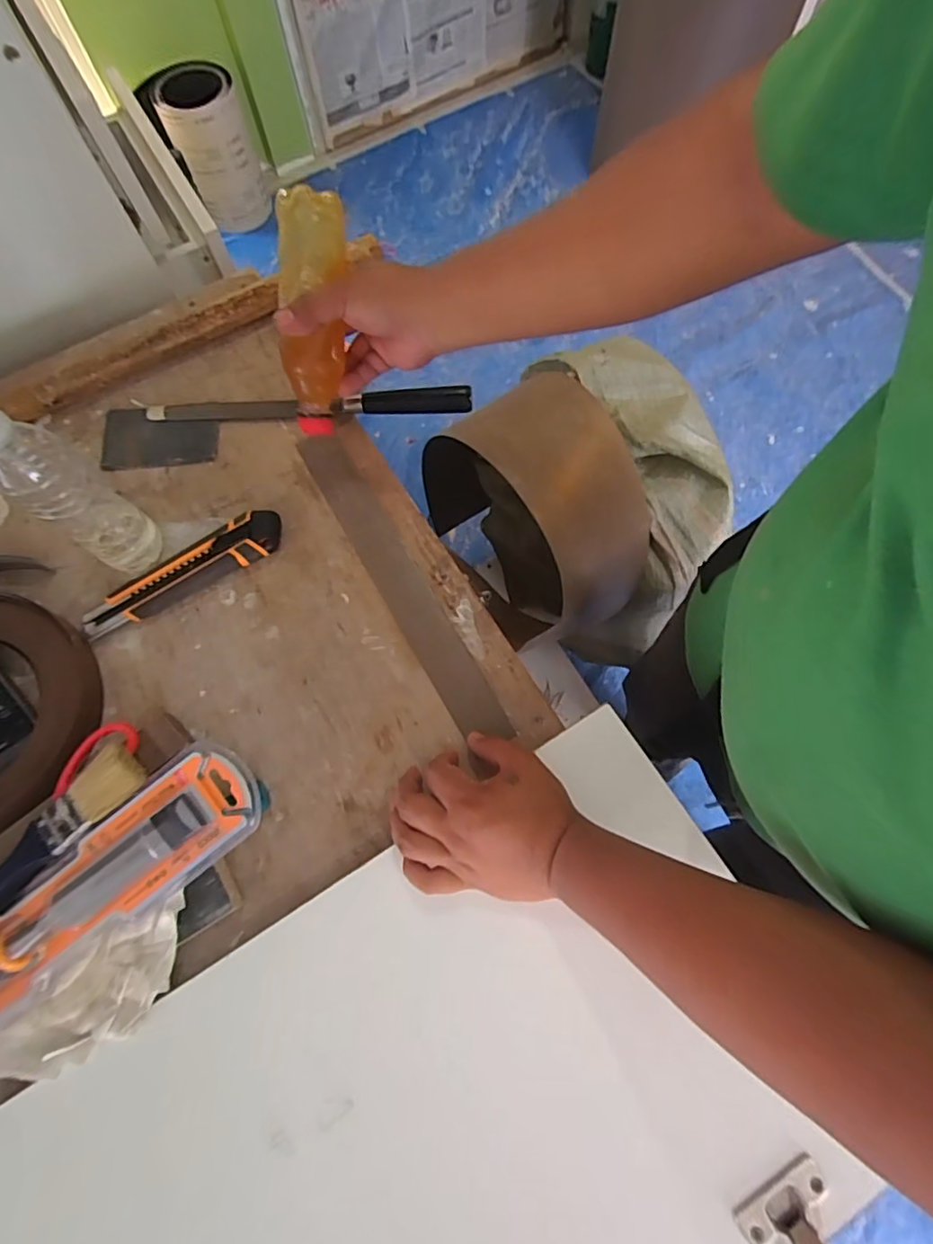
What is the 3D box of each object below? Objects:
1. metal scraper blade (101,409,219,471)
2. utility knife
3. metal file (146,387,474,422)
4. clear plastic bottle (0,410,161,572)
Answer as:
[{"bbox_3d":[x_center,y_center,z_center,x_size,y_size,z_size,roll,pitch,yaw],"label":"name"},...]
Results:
[{"bbox_3d":[-0.308,-0.185,0.579,0.113,0.004,0.068,-2,74,-2],"label":"metal scraper blade"},{"bbox_3d":[-0.259,-0.047,0.526,0.190,0.020,0.045,-28,73,-8],"label":"utility knife"},{"bbox_3d":[-0.159,-0.218,0.578,0.324,0.023,0.023,0,72,1],"label":"metal file"},{"bbox_3d":[-0.312,-0.100,0.456,0.061,0.182,0.052,38,76,12],"label":"clear plastic bottle"}]

